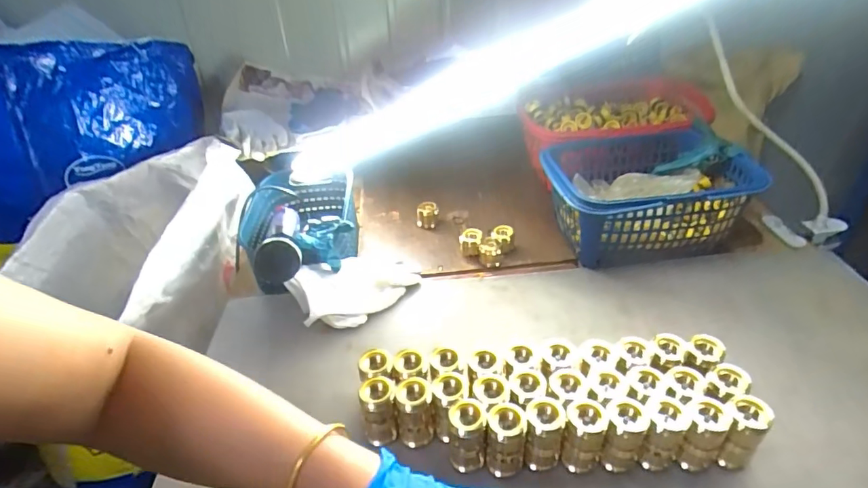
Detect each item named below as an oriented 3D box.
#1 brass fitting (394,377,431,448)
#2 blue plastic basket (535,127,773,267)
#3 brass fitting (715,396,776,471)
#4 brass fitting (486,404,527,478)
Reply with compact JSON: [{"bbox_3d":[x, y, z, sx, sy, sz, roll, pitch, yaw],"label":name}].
[{"bbox_3d":[-0.017,0.152,0.440,0.031,0.063,0.028,-1,36,4],"label":"brass fitting"},{"bbox_3d":[0.282,-0.063,0.667,0.262,0.118,0.191,-5,36,-1],"label":"blue plastic basket"},{"bbox_3d":[0.256,0.156,0.403,0.027,0.059,0.033,26,45,35],"label":"brass fitting"},{"bbox_3d":[0.060,0.168,0.412,0.032,0.064,0.028,1,36,7],"label":"brass fitting"}]

